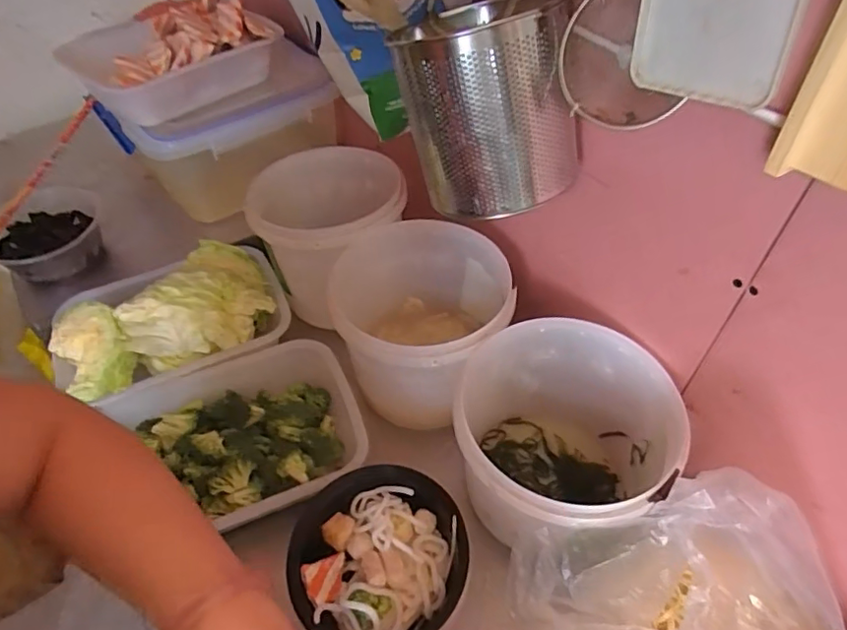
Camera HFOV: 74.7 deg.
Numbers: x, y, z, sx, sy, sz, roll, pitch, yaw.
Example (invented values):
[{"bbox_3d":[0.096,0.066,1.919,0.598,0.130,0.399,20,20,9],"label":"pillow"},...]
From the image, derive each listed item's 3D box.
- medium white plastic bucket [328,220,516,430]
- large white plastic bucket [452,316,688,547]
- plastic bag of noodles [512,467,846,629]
[{"bbox_3d":[0.000,0.018,0.704,0.211,0.174,0.217,-5,49,-4],"label":"medium white plastic bucket"},{"bbox_3d":[0.142,0.145,0.590,0.213,0.181,0.214,0,48,1],"label":"large white plastic bucket"},{"bbox_3d":[0.222,0.242,0.435,0.192,0.221,0.266,-35,56,-26],"label":"plastic bag of noodles"}]

